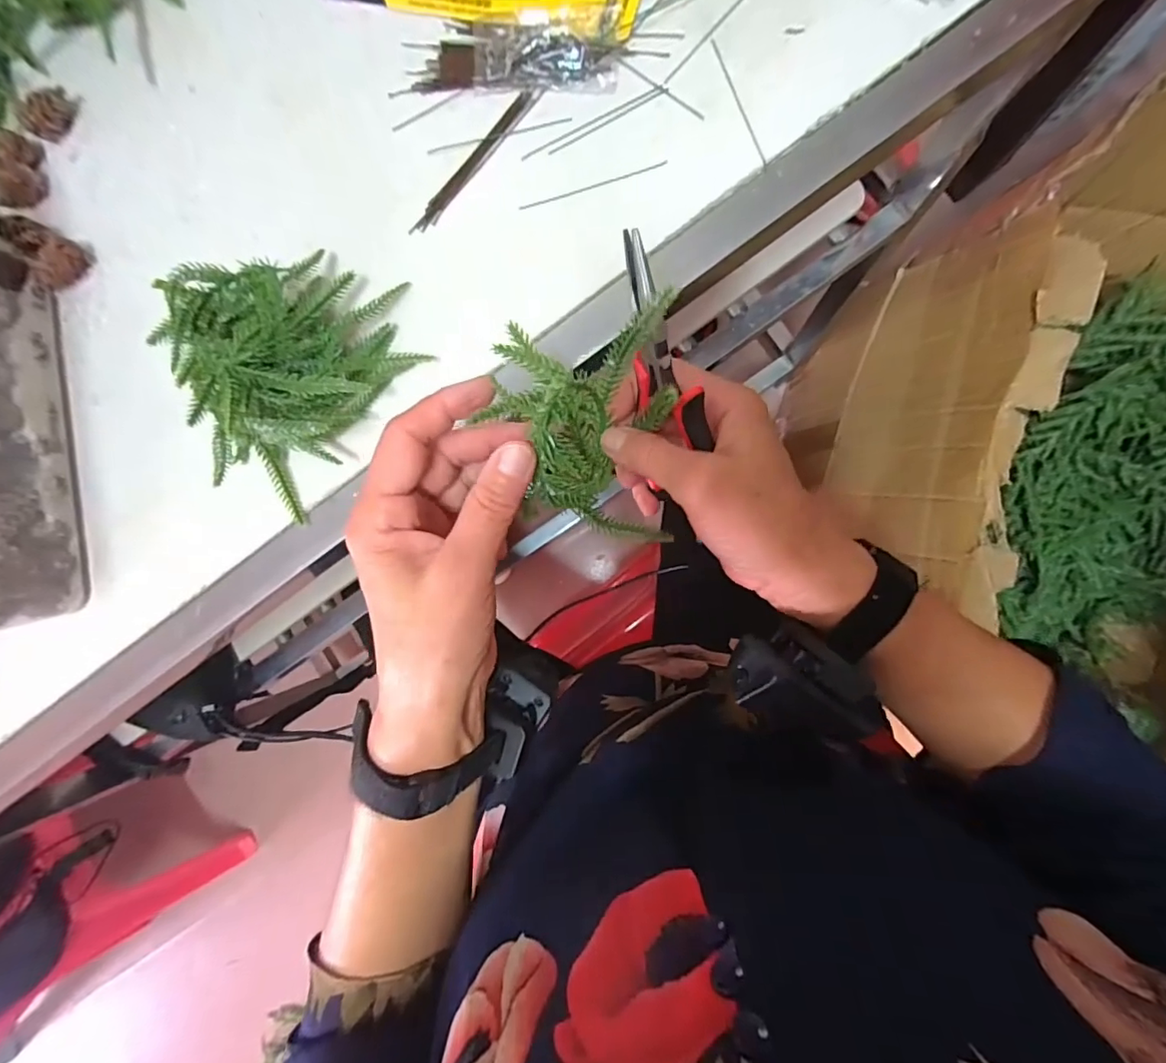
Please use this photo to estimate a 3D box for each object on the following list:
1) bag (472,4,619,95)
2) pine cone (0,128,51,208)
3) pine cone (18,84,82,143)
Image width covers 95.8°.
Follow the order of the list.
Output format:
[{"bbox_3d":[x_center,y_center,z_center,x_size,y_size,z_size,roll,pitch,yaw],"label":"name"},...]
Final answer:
[{"bbox_3d":[-0.023,-0.294,0.322,0.088,0.010,0.045,3,104,4],"label":"bag"},{"bbox_3d":[-0.394,-0.251,0.367,0.023,0.024,0.050,0,89,6],"label":"pine cone"},{"bbox_3d":[-0.372,-0.293,0.363,0.023,0.024,0.037,36,93,5],"label":"pine cone"}]

